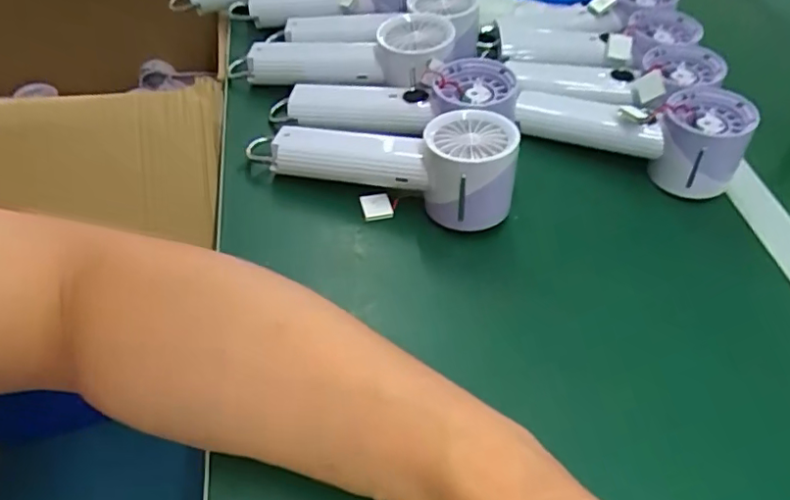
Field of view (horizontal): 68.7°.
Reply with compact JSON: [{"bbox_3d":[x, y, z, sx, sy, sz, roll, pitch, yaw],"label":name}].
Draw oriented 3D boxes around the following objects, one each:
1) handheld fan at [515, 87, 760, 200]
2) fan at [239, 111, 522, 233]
[{"bbox_3d":[0.178,-0.087,0.453,0.169,0.063,0.065,9,50,3],"label":"handheld fan"},{"bbox_3d":[-0.010,-0.061,0.415,0.189,0.060,0.057,7,48,18],"label":"fan"}]

